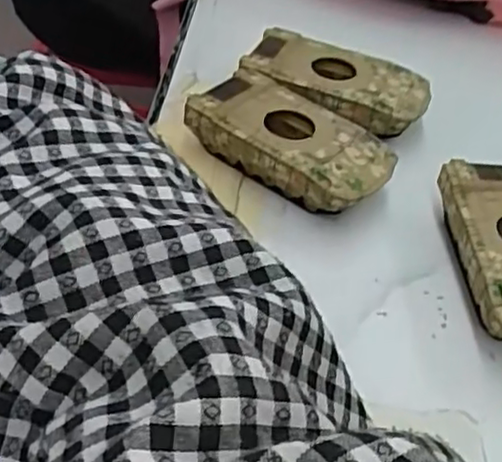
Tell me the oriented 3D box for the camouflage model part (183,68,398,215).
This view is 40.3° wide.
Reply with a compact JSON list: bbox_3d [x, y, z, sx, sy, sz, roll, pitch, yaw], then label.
[{"bbox_3d":[0.020,-0.041,0.328,0.093,0.025,0.051,33,49,23],"label":"camouflage model part"}]

